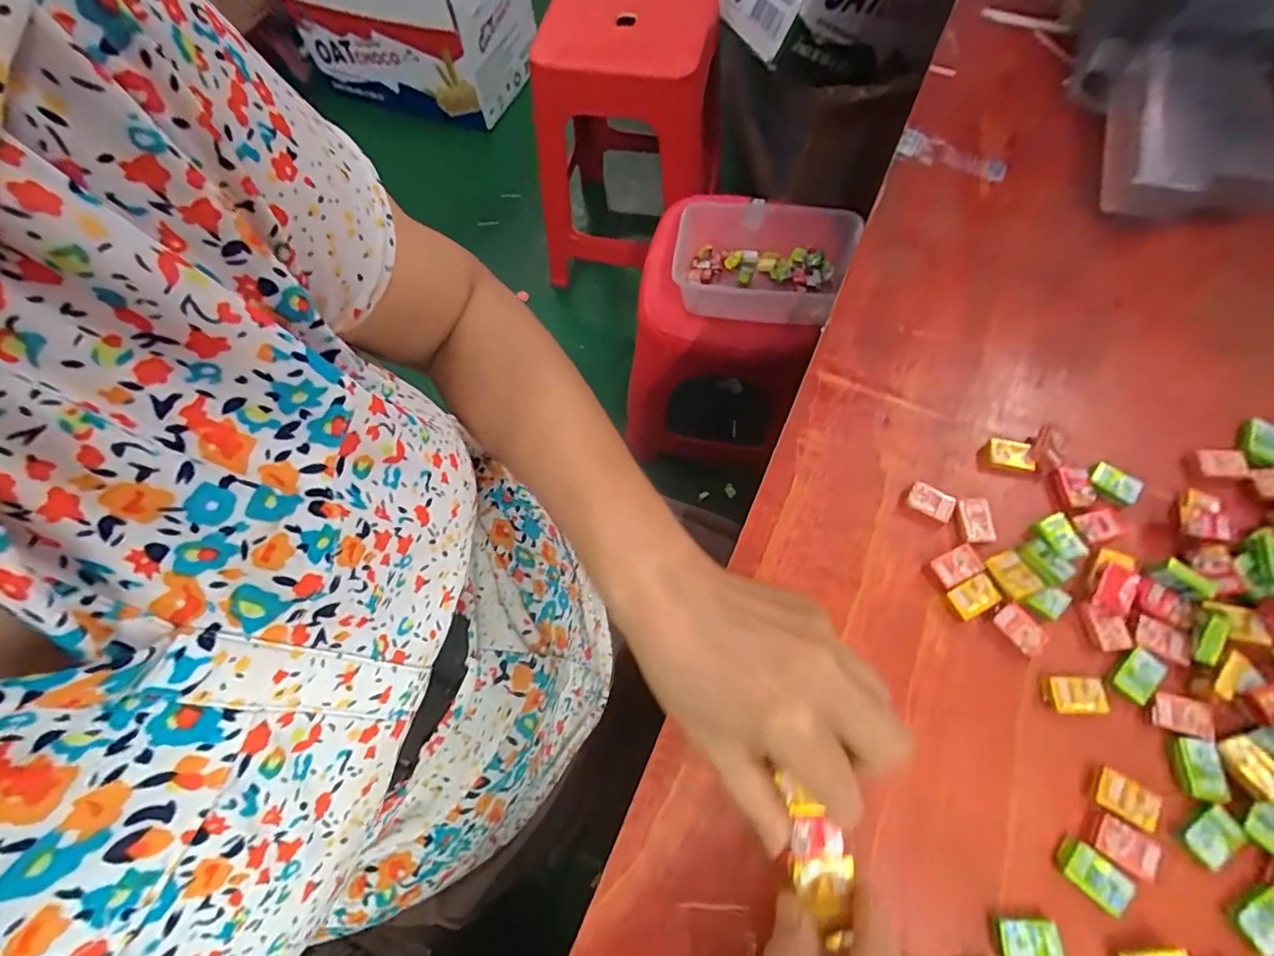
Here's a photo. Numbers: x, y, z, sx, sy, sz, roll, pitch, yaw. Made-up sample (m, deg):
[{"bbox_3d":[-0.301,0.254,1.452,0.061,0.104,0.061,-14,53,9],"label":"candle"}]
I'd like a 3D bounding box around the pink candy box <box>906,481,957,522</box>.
[{"bbox_3d":[0.174,0.014,0.320,0.025,0.006,0.019,28,70,14],"label":"pink candy box"}]

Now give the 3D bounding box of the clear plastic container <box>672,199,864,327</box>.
[{"bbox_3d":[0.175,-0.295,0.741,0.244,0.067,0.182,8,67,6],"label":"clear plastic container"}]

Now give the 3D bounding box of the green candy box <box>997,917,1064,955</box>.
[{"bbox_3d":[0.173,0.206,0.238,0.024,0.009,0.017,-1,66,2],"label":"green candy box"}]

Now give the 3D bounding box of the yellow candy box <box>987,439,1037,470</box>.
[{"bbox_3d":[0.229,-0.015,0.327,0.025,0.006,0.017,15,68,9],"label":"yellow candy box"}]

